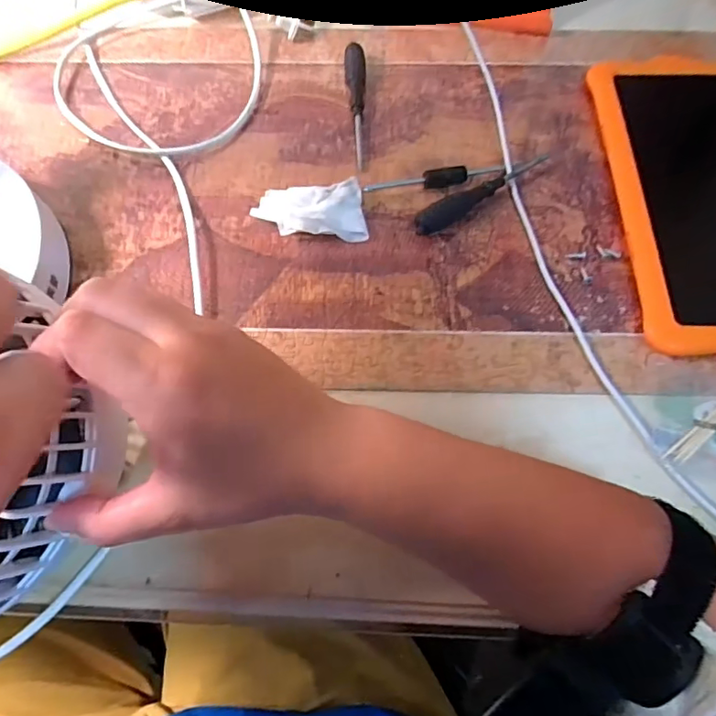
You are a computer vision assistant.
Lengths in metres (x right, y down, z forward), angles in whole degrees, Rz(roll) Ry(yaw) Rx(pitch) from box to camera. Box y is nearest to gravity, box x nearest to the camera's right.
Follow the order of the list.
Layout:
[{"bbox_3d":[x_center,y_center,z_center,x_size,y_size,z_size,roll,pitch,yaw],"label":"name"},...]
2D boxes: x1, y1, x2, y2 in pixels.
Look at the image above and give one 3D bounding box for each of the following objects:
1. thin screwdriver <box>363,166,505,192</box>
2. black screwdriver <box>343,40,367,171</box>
[{"bbox_3d":[0.056,-0.132,0.386,0.103,0.011,0.013,-8,66,-3],"label":"thin screwdriver"},{"bbox_3d":[0.000,-0.202,0.420,0.017,0.016,0.122,-4,66,-1],"label":"black screwdriver"}]

